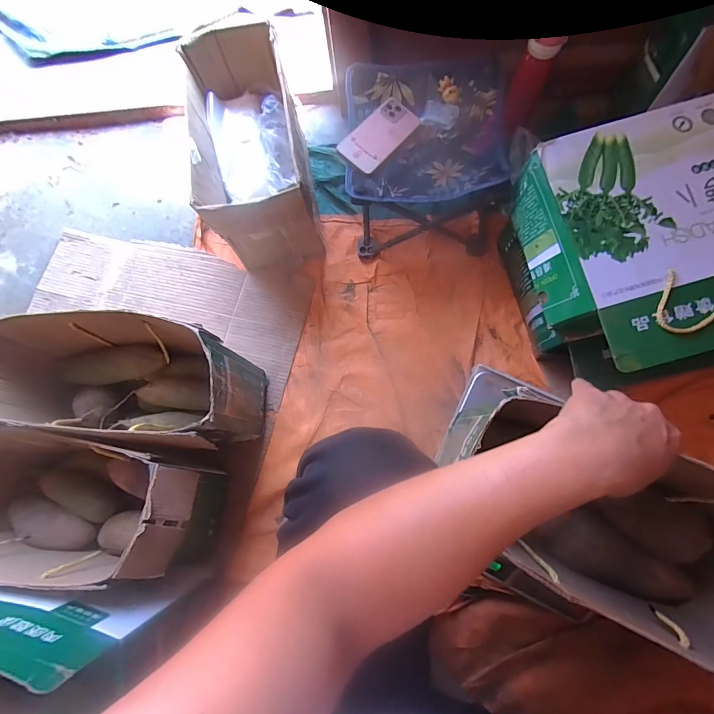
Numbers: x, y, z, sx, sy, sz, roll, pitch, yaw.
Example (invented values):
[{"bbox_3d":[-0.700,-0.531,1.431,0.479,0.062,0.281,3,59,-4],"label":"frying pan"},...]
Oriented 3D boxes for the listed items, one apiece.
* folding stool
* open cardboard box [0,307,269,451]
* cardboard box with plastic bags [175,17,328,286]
[{"bbox_3d":[0.129,-0.379,0.760,0.279,0.223,0.278,-4,76,4],"label":"folding stool"},{"bbox_3d":[-0.372,0.041,0.636,0.375,0.262,0.185,4,77,6],"label":"open cardboard box"},{"bbox_3d":[-0.193,-0.382,0.766,0.184,0.278,0.362,-10,76,3],"label":"cardboard box with plastic bags"}]

